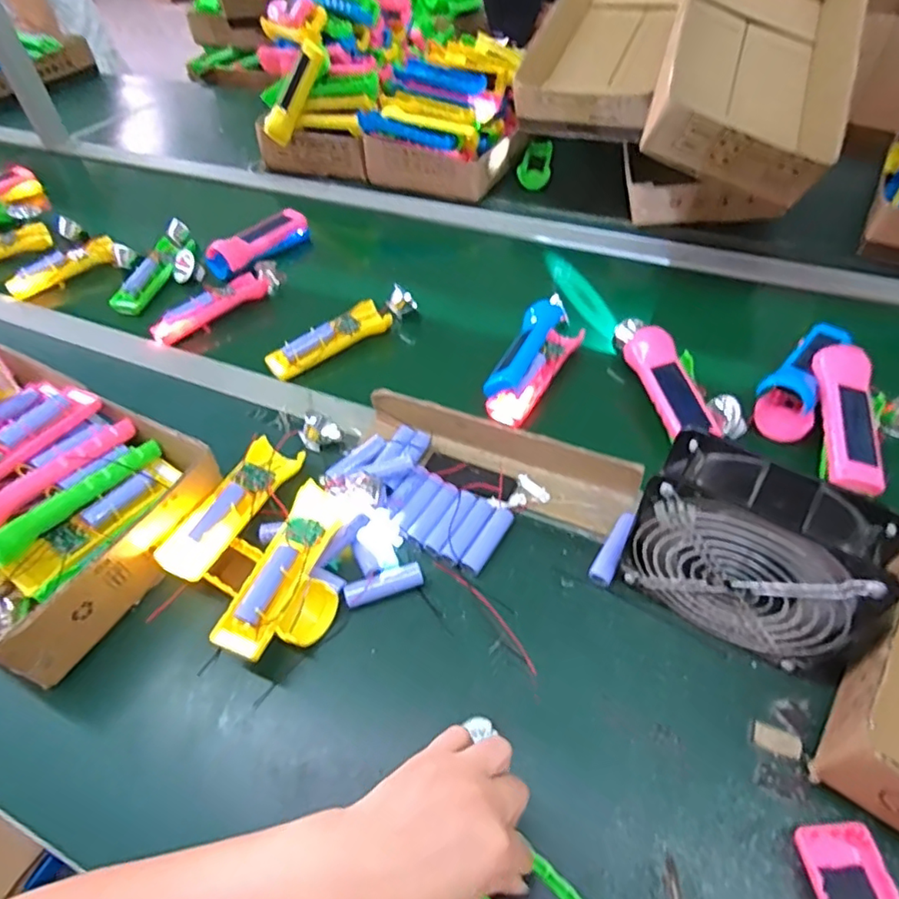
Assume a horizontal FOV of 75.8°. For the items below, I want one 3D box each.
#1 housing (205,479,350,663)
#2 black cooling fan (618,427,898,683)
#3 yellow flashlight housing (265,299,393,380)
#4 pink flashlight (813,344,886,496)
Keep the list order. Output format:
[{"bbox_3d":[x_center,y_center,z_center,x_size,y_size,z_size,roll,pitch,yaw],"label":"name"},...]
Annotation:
[{"bbox_3d":[-0.133,0.091,0.468,0.049,0.024,0.149,14,52,16],"label":"housing"},{"bbox_3d":[0.214,0.080,0.408,0.158,0.153,0.060,28,57,26],"label":"black cooling fan"},{"bbox_3d":[-0.146,-0.134,0.705,0.154,0.030,0.047,-31,54,-21],"label":"yellow flashlight housing"},{"bbox_3d":[0.377,-0.034,0.543,0.046,0.030,0.163,9,51,13],"label":"pink flashlight"}]

